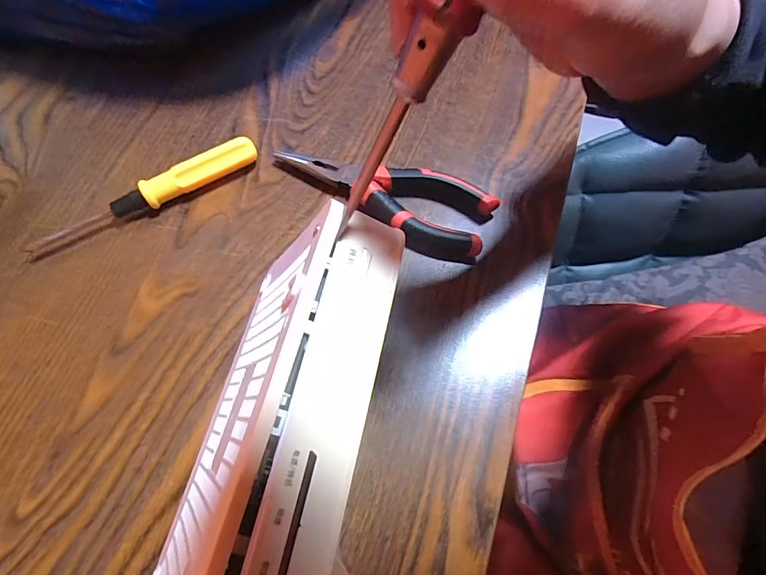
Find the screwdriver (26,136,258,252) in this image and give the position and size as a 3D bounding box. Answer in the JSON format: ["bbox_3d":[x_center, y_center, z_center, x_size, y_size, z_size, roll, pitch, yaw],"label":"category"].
[{"bbox_3d":[-0.160,-0.063,0.294,0.155,0.023,0.015,-28,70,-12],"label":"screwdriver"}]

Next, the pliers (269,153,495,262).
[{"bbox_3d":[0.001,-0.068,0.297,0.151,0.020,0.052,28,69,11],"label":"pliers"}]

